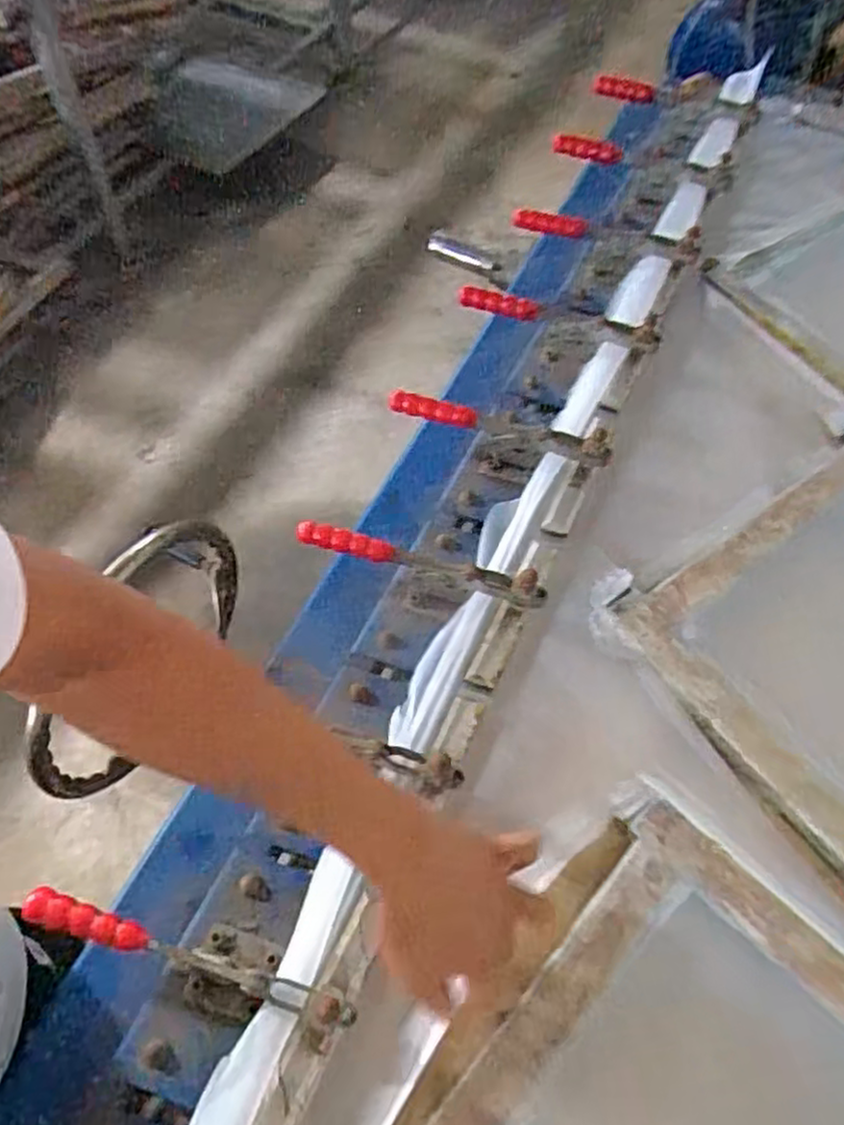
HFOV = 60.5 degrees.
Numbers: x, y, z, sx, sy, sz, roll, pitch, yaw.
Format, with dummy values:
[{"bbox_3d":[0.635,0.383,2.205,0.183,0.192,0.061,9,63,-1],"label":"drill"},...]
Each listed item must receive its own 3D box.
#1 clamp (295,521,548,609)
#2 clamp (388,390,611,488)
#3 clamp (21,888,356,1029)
[{"bbox_3d":[-0.001,0.004,0.610,0.212,0.039,0.025,15,61,7],"label":"clamp"},{"bbox_3d":[0.071,-0.117,0.698,0.210,0.065,0.030,17,61,8],"label":"clamp"},{"bbox_3d":[-0.147,0.258,0.469,0.212,0.056,0.049,15,58,7],"label":"clamp"}]

